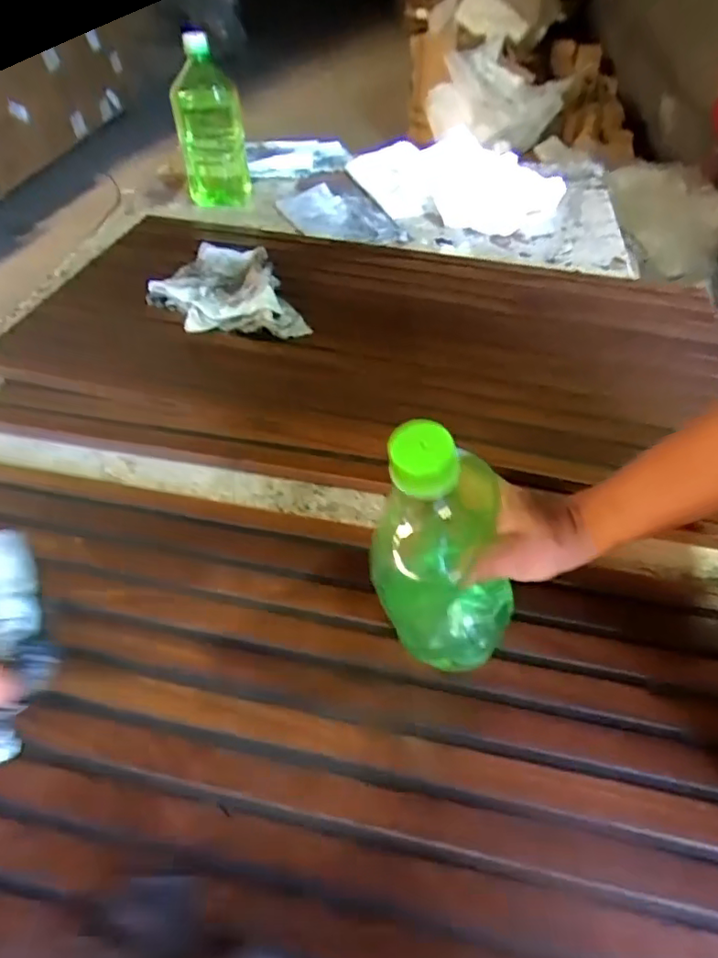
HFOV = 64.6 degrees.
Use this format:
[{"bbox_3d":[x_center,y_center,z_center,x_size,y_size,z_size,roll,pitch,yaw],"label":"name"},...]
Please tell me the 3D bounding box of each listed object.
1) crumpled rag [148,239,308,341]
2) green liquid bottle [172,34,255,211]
[{"bbox_3d":[-0.160,-0.217,0.654,0.146,0.031,0.190,-19,51,-14],"label":"crumpled rag"},{"bbox_3d":[-0.217,-0.512,0.828,0.094,0.224,0.097,-9,51,-6],"label":"green liquid bottle"}]

